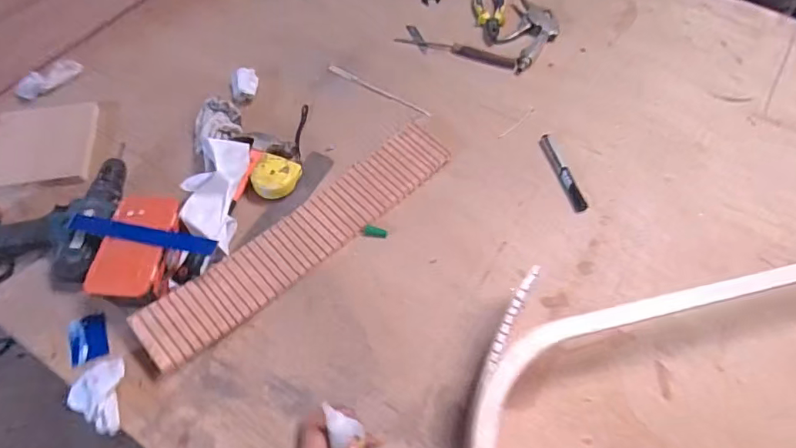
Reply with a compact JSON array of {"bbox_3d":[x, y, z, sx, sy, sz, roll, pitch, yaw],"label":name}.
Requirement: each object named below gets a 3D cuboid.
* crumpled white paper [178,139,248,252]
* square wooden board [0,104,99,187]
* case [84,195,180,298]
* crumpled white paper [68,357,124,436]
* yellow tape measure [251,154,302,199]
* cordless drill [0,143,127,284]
[{"bbox_3d":[-0.272,-0.053,0.731,0.080,0.044,0.176,4,61,2],"label":"crumpled white paper"},{"bbox_3d":[-0.582,-0.129,0.809,0.152,0.024,0.163,-7,62,-4],"label":"square wooden board"},{"bbox_3d":[-0.348,0.035,0.670,0.092,0.065,0.158,4,59,2],"label":"case"},{"bbox_3d":[-0.365,0.206,0.602,0.063,0.033,0.089,0,61,0],"label":"crumpled white paper"},{"bbox_3d":[-0.188,-0.071,0.756,0.066,0.026,0.067,15,62,8],"label":"yellow tape measure"},{"bbox_3d":[-0.508,-0.015,0.701,0.213,0.075,0.213,-1,61,-1],"label":"cordless drill"}]

